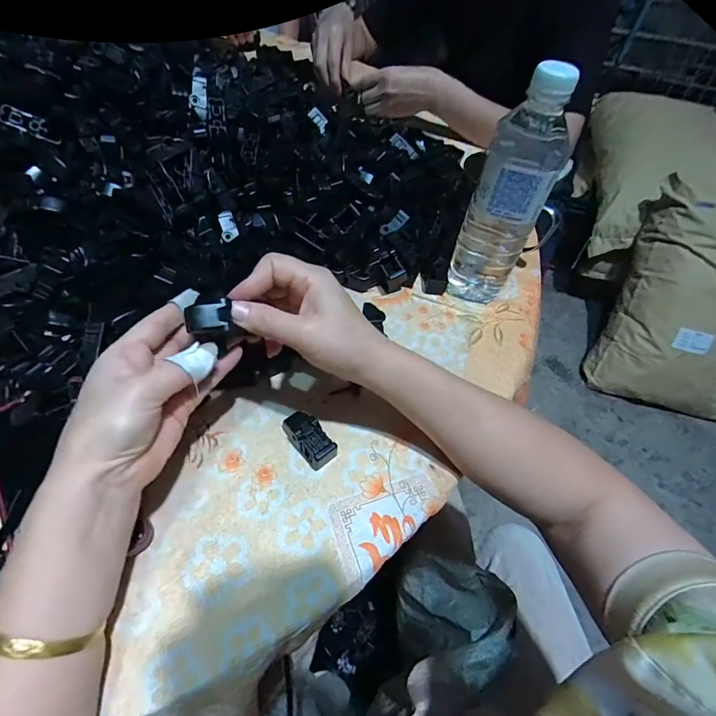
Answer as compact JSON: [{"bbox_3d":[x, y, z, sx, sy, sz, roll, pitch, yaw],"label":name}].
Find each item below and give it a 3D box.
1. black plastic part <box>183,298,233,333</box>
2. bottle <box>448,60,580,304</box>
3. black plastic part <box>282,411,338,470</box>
[{"bbox_3d":[-0.095,-0.027,0.267,0.025,0.012,0.020,-3,97,-6],"label":"black plastic part"},{"bbox_3d":[0.139,-0.147,0.380,0.061,0.203,0.064,24,57,11],"label":"bottle"},{"bbox_3d":[-0.039,0.063,0.330,0.024,0.020,0.049,-36,65,-26],"label":"black plastic part"}]

